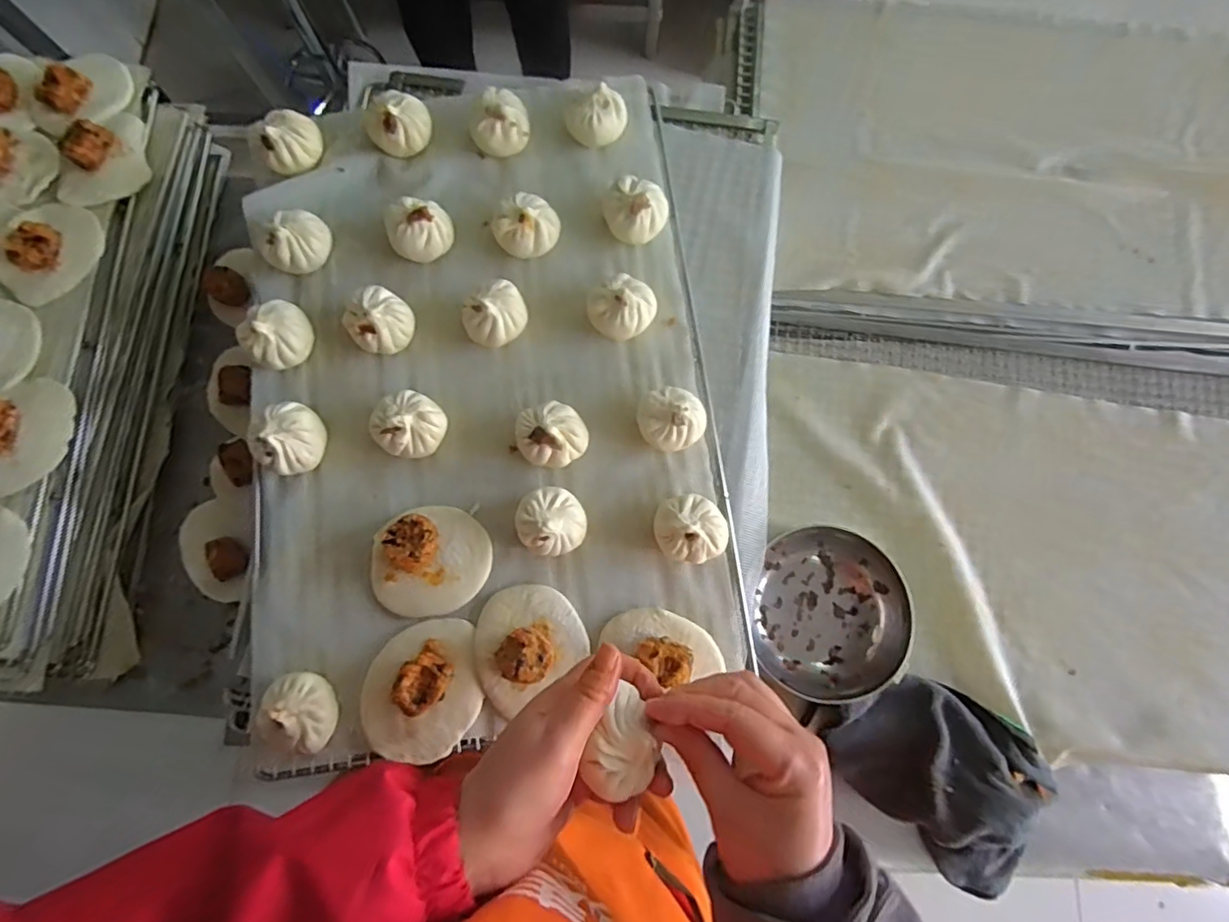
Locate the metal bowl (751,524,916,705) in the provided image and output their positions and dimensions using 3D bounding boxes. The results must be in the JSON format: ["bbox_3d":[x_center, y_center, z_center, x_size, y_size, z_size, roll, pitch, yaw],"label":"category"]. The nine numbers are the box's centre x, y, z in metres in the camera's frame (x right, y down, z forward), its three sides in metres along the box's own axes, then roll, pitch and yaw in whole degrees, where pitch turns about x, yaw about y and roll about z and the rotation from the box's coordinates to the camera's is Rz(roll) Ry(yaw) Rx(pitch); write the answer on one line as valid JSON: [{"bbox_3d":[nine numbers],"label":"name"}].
[{"bbox_3d":[0.195,0.134,0.512,0.116,0.052,0.146,8,78,1],"label":"metal bowl"}]

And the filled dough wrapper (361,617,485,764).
[{"bbox_3d":[-0.150,0.175,0.437,0.090,0.029,0.098,0,78,-1],"label":"filled dough wrapper"}]

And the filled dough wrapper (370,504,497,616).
[{"bbox_3d":[-0.150,0.078,0.459,0.093,0.029,0.086,0,78,-1],"label":"filled dough wrapper"}]

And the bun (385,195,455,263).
[{"bbox_3d":[-0.174,-0.207,0.509,0.055,0.035,0.049,-13,79,-4],"label":"bun"}]

